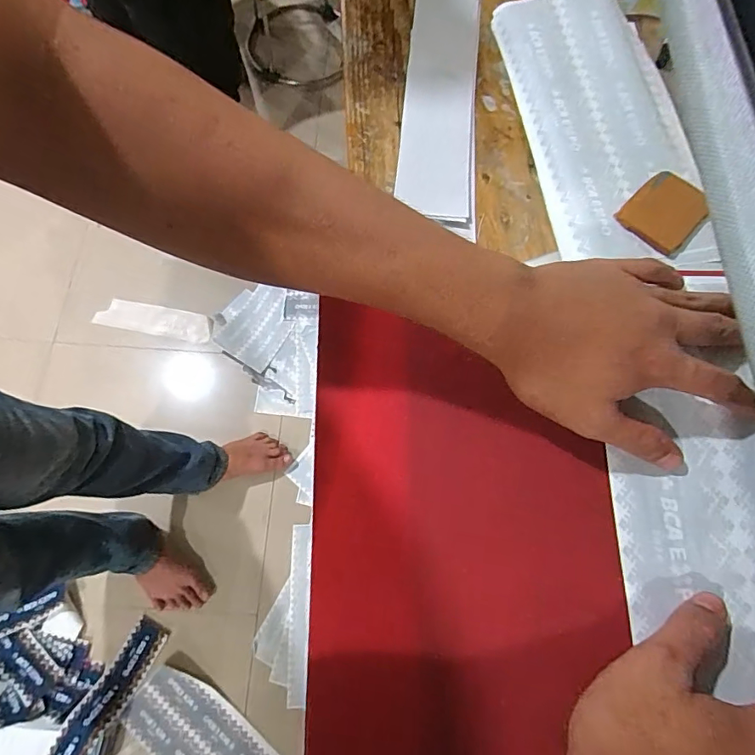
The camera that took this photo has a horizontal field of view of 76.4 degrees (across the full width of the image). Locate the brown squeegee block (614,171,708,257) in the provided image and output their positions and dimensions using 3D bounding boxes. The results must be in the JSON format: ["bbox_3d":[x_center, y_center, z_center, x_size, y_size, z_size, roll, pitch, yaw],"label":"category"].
[{"bbox_3d":[0.285,-0.165,0.475,0.084,0.008,0.066,-41,78,-14],"label":"brown squeegee block"}]

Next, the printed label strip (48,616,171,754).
[{"bbox_3d":[-0.541,0.648,0.953,0.077,0.047,0.309,24,54,9],"label":"printed label strip"}]

